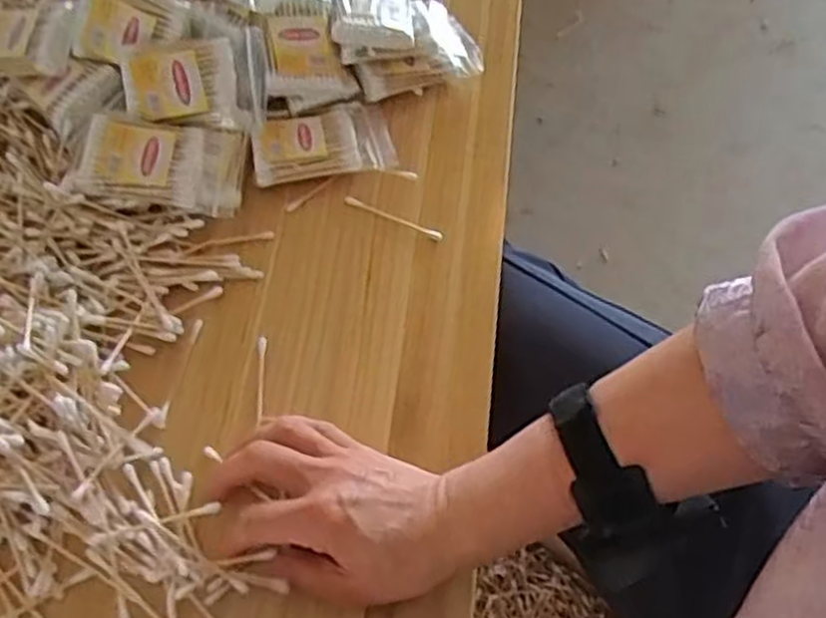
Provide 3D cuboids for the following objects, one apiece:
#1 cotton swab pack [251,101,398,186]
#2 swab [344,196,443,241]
[{"bbox_3d":[-0.065,-0.121,0.563,0.097,0.022,0.064,-10,64,-8],"label":"cotton swab pack"},{"bbox_3d":[-0.014,-0.063,0.552,0.073,0.006,0.006,21,64,7],"label":"swab"}]

